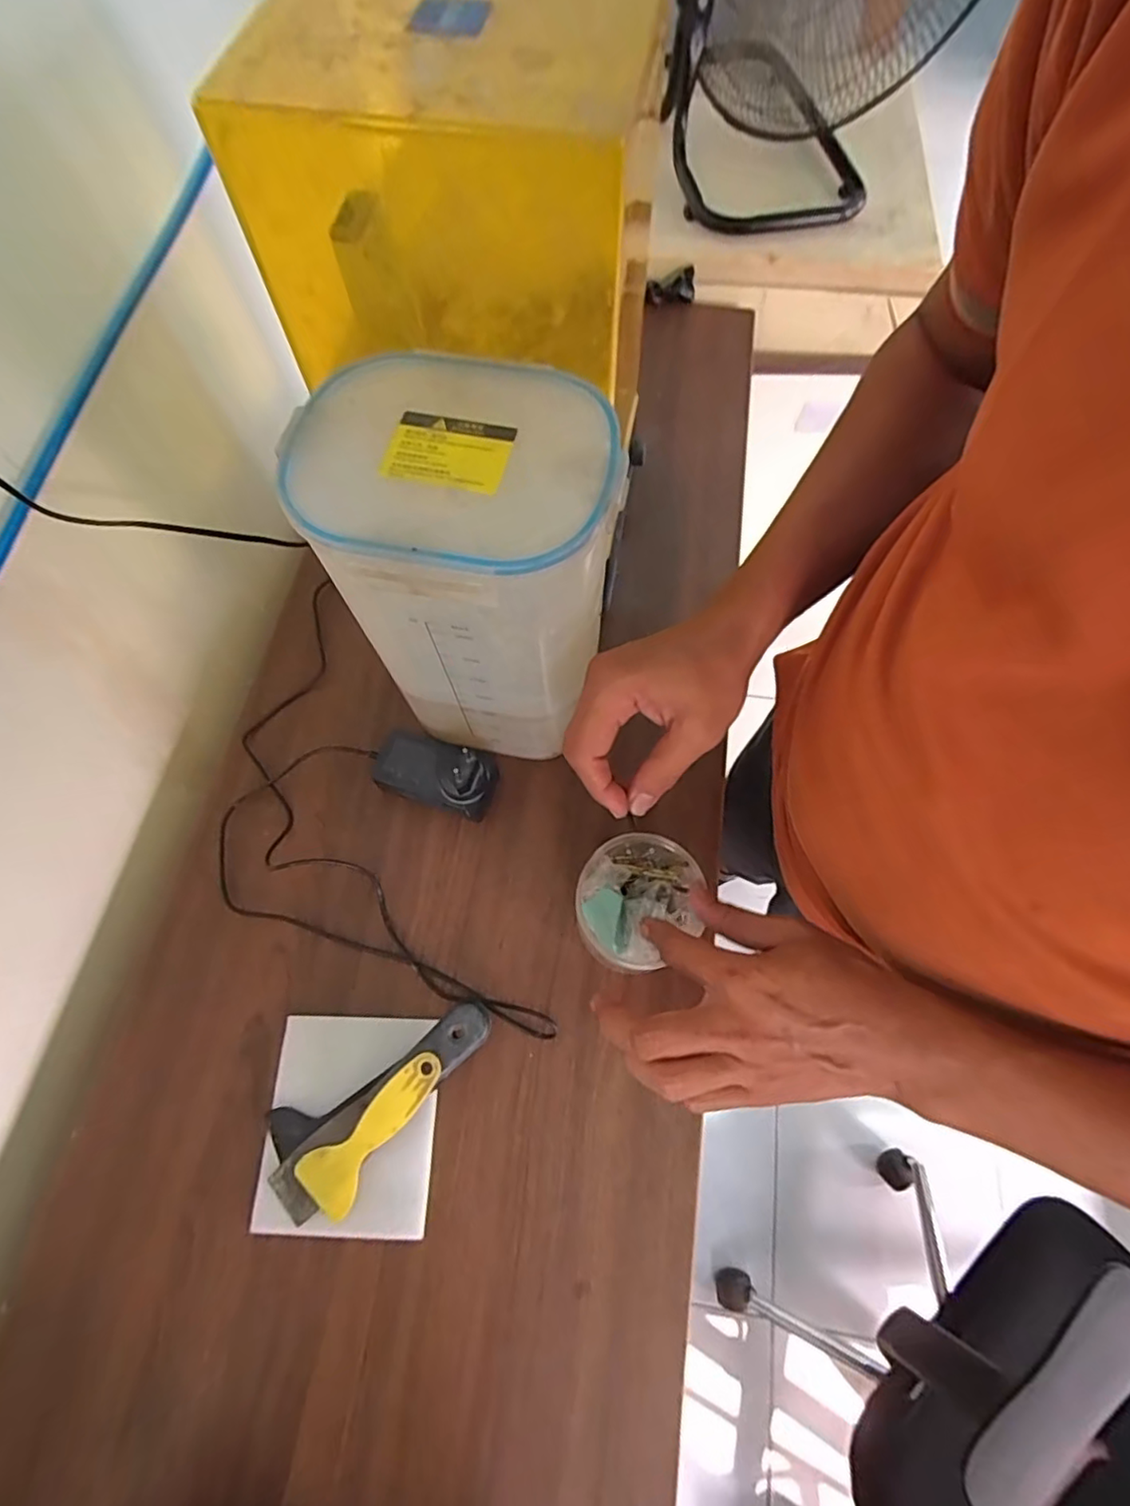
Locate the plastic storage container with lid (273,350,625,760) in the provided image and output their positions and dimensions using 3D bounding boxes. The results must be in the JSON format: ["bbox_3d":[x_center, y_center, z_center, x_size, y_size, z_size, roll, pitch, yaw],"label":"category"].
[{"bbox_3d":[-0.062,-0.106,0.456,0.170,0.284,0.143,8,68,4],"label":"plastic storage container with lid"}]

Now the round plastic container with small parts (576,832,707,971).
[{"bbox_3d":[0.054,0.100,0.440,0.101,0.048,0.086,-35,73,-14],"label":"round plastic container with small parts"}]

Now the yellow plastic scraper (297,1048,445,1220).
[{"bbox_3d":[-0.134,0.264,0.433,0.044,0.006,0.122,40,86,14],"label":"yellow plastic scraper"}]

